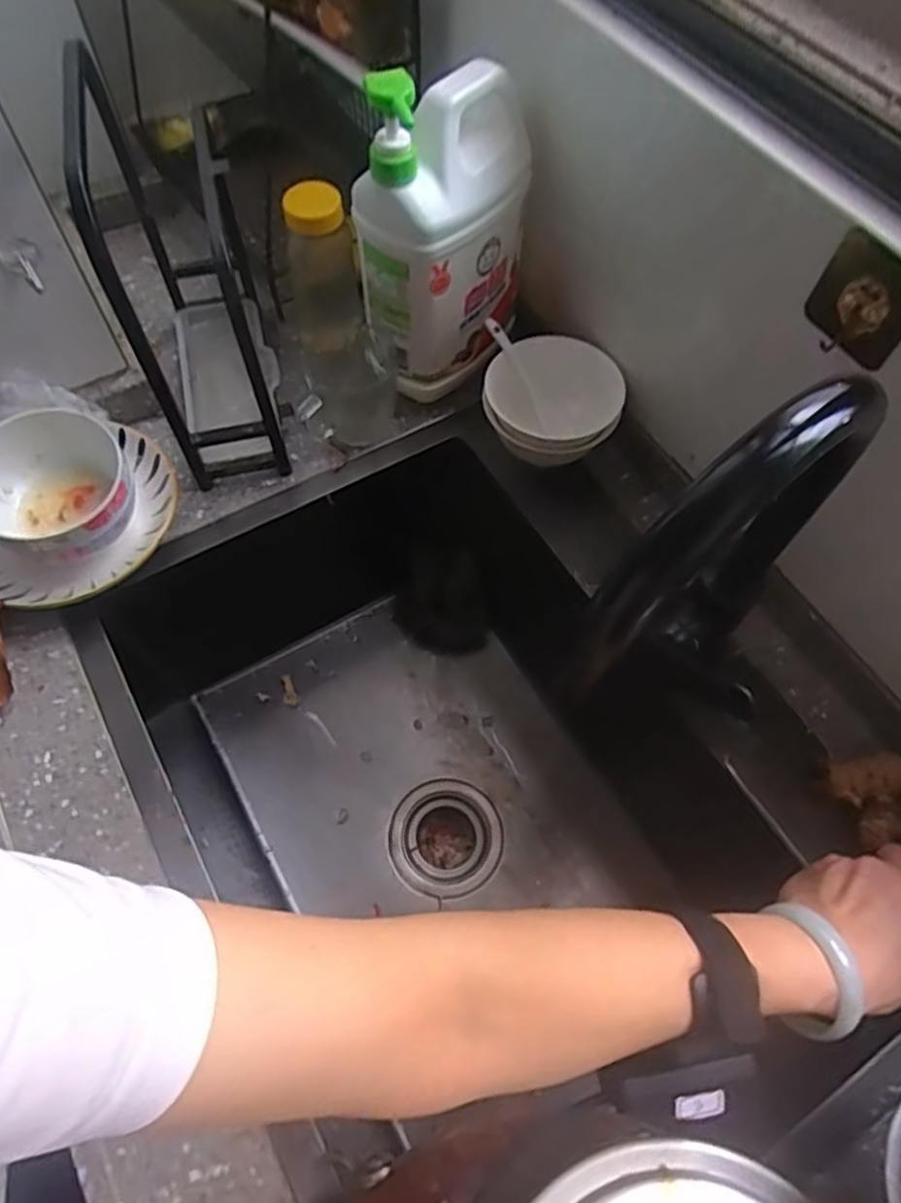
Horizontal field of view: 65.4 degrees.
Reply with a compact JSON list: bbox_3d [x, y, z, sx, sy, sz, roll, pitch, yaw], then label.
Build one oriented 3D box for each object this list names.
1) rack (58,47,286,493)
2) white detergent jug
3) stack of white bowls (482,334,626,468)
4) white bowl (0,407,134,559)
[{"bbox_3d":[-0.212,-0.273,0.555,0.090,0.276,0.243,-14,64,-9],"label":"rack"},{"bbox_3d":[-0.005,-0.292,0.559,0.083,0.242,0.127,31,66,14],"label":"white detergent jug"},{"bbox_3d":[0.084,-0.169,0.586,0.111,0.051,0.093,27,65,12],"label":"stack of white bowls"},{"bbox_3d":[-0.303,-0.083,0.534,0.112,0.057,0.108,1,62,-1],"label":"white bowl"}]

